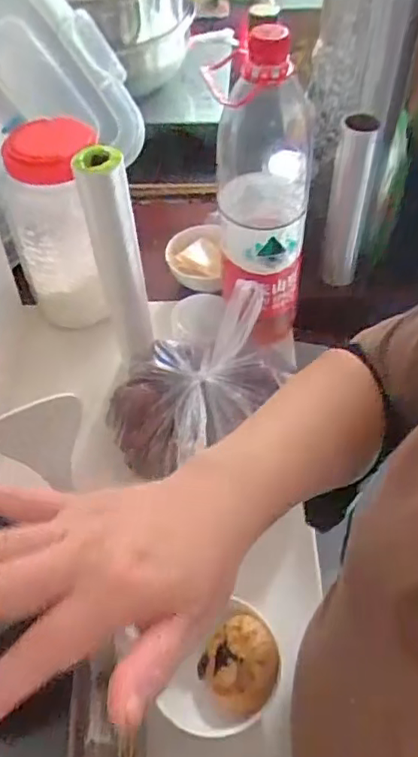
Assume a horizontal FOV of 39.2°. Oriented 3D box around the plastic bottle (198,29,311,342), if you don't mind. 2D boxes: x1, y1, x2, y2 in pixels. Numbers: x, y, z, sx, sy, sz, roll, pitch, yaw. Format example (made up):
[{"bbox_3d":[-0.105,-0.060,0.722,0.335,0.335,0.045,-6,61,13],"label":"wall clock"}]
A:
[{"bbox_3d":[0.047,-0.174,0.564,0.081,0.304,0.099,-7,53,-3],"label":"plastic bottle"}]

